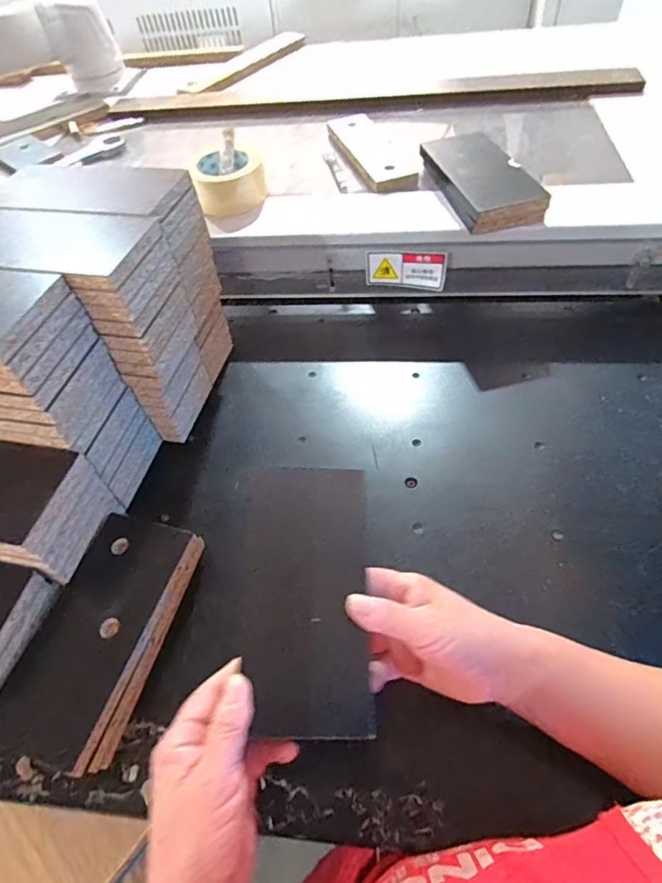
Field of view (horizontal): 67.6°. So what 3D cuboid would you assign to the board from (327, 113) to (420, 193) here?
[{"bbox_3d":[0.051,-0.425,0.721,0.070,0.020,0.221,-17,53,-7],"label":"board"}]

